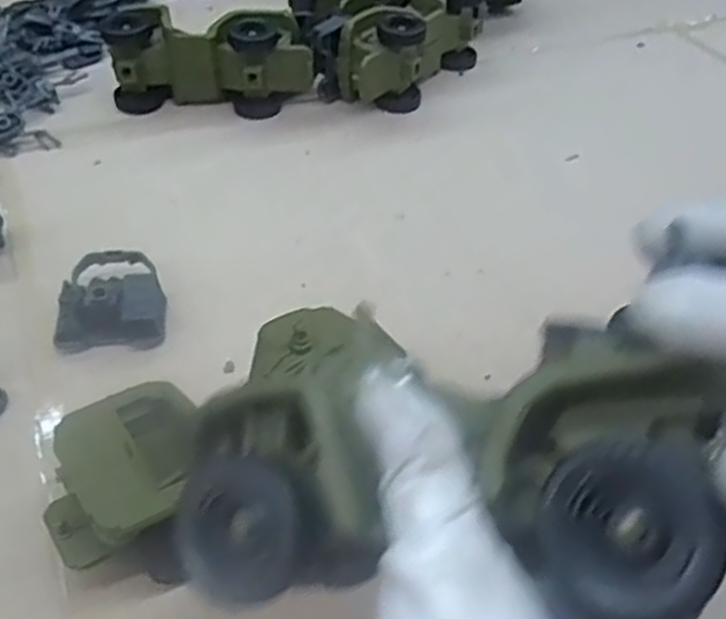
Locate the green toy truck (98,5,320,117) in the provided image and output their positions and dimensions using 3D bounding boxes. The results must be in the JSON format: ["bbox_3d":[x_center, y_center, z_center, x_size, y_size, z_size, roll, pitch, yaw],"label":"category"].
[{"bbox_3d":[-0.138,-0.230,0.714,0.184,0.083,0.058,-2,44,-6],"label":"green toy truck"}]

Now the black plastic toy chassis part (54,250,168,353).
[{"bbox_3d":[-0.166,-0.011,0.517,0.070,0.038,0.077,-1,44,-5],"label":"black plastic toy chassis part"}]

